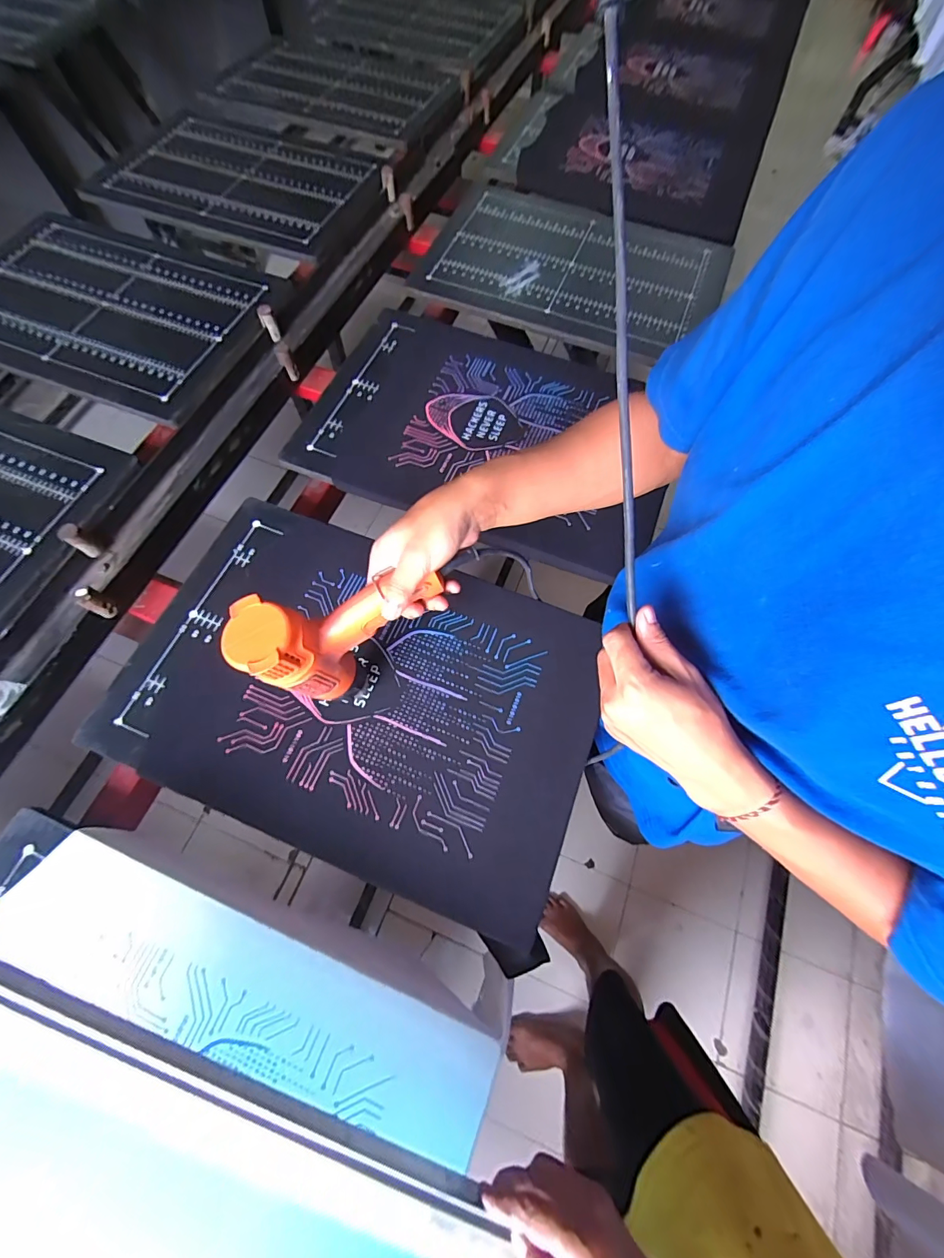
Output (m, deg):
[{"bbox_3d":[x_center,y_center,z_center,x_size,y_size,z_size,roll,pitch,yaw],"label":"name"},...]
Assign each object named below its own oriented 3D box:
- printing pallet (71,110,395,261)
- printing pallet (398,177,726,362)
[{"bbox_3d":[-0.527,-1.042,0.995,0.607,0.025,0.406,20,69,7],"label":"printing pallet"},{"bbox_3d":[0.202,-0.758,0.905,0.585,0.020,0.419,25,70,9],"label":"printing pallet"}]

